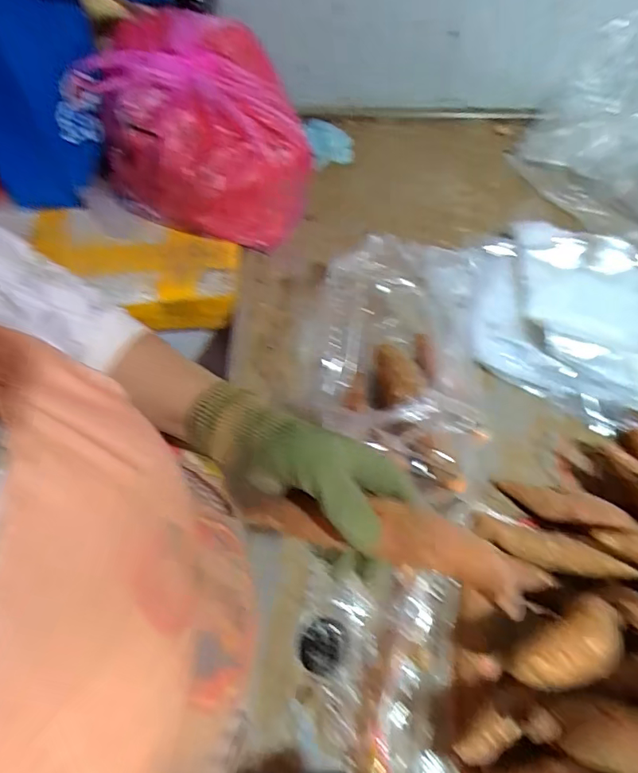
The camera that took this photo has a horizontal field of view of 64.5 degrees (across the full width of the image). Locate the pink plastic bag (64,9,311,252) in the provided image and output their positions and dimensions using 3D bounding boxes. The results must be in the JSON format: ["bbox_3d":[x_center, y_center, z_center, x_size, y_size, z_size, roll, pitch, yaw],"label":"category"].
[{"bbox_3d":[-0.165,-0.354,0.698,0.300,0.202,0.216,13,61,8],"label":"pink plastic bag"}]

